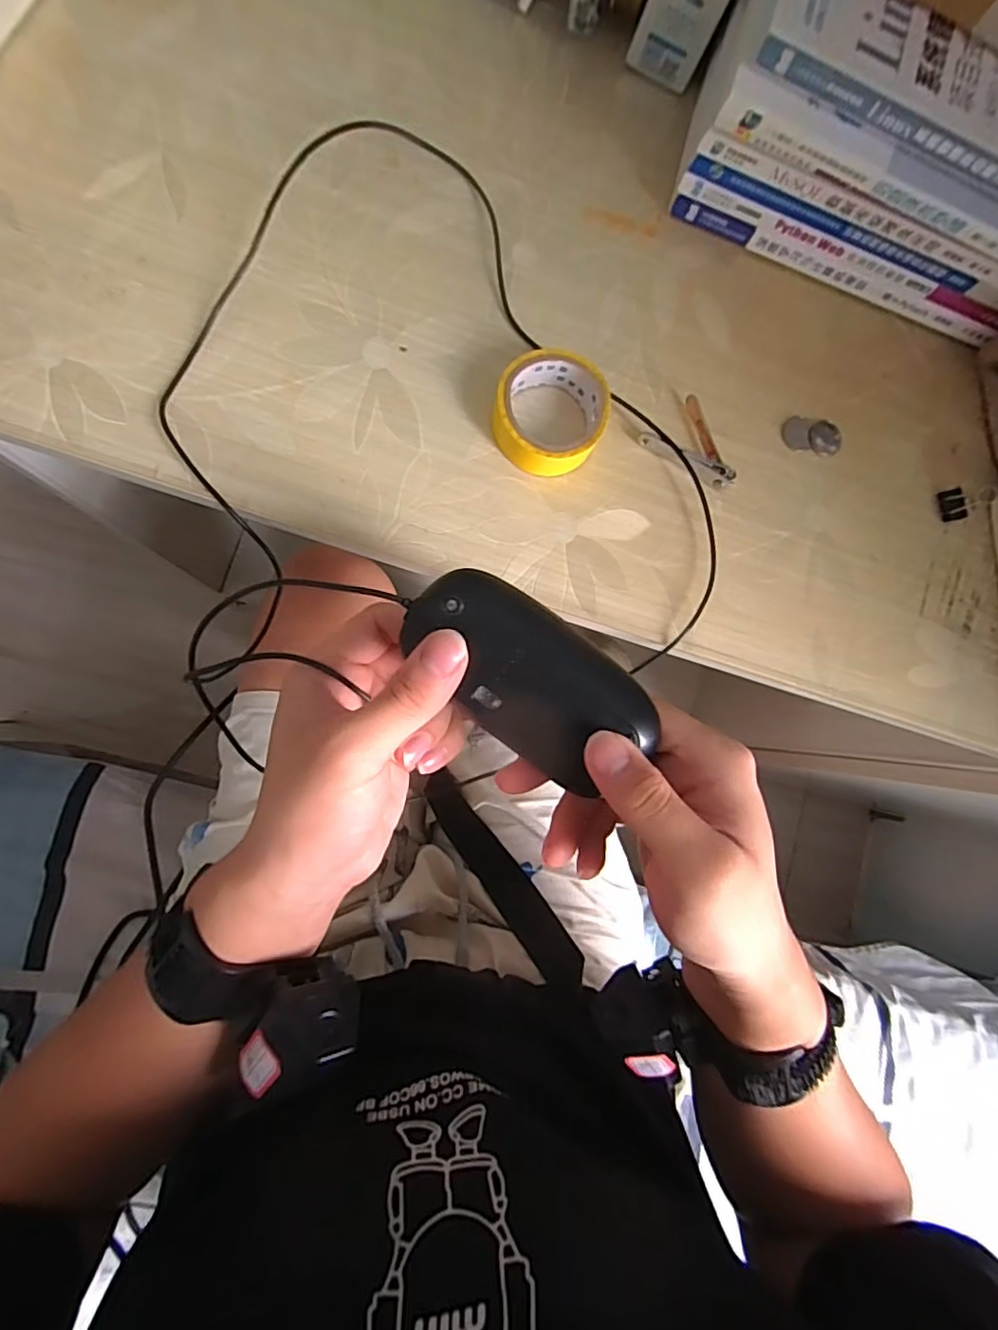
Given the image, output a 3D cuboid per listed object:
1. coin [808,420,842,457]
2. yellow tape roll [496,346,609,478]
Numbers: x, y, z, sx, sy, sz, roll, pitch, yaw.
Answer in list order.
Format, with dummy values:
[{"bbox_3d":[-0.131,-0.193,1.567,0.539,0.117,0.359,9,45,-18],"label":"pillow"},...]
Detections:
[{"bbox_3d":[0.201,-0.139,0.353,0.020,0.004,0.022,-14,89,-9],"label":"coin"},{"bbox_3d":[0.027,-0.135,0.314,0.059,0.025,0.061,1,86,-8],"label":"yellow tape roll"}]

